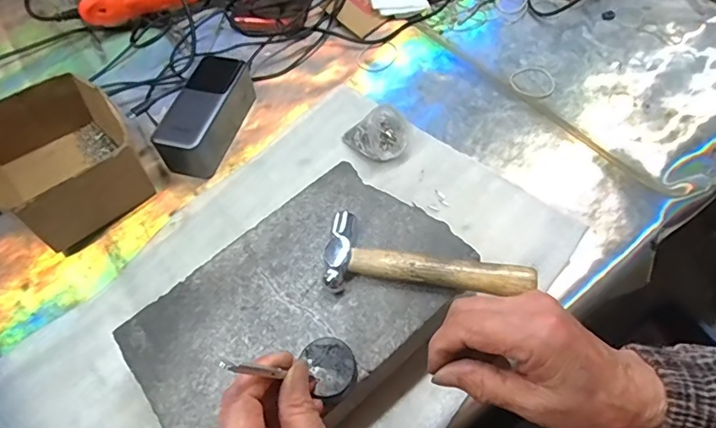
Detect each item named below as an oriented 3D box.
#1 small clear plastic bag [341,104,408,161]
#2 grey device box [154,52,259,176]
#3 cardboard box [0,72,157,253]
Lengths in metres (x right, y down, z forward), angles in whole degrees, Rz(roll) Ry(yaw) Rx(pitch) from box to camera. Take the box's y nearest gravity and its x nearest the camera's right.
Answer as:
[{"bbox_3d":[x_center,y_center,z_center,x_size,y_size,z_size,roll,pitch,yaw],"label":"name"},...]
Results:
[{"bbox_3d":[0.017,-0.079,0.495,0.068,0.037,0.049,-3,57,4],"label":"small clear plastic bag"},{"bbox_3d":[-0.160,-0.106,0.521,0.055,0.050,0.133,11,59,12],"label":"grey device box"},{"bbox_3d":[-0.294,-0.056,0.479,0.156,0.061,0.136,37,68,25],"label":"cardboard box"}]

